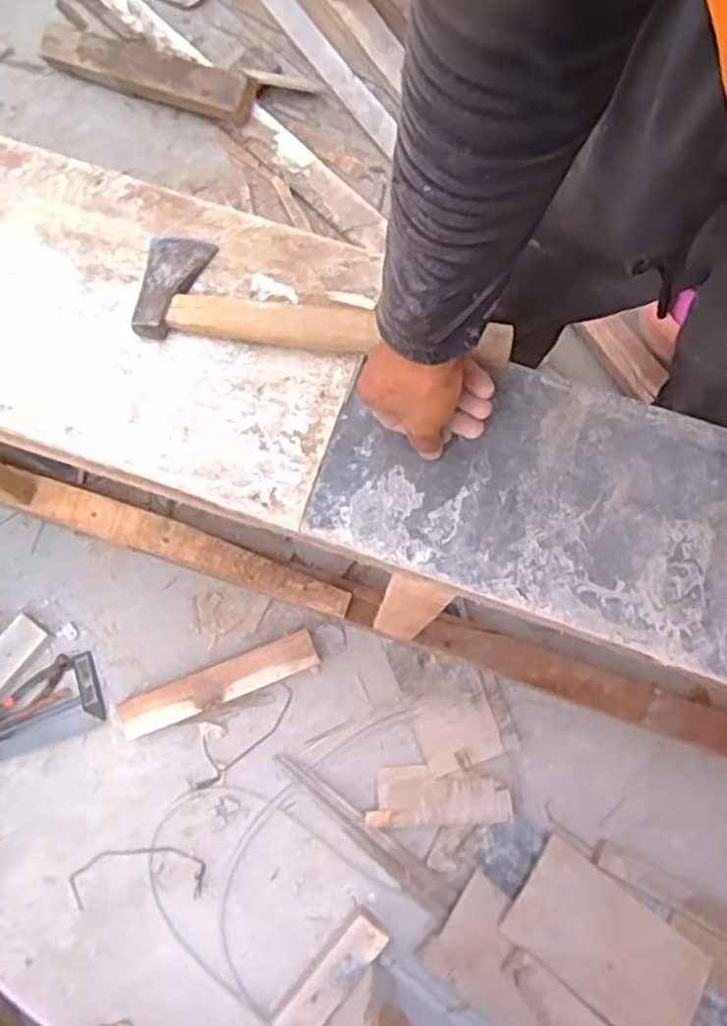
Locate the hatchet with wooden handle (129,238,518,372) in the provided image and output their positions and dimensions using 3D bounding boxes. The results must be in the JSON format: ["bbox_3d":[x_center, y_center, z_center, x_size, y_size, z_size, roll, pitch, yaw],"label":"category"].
[{"bbox_3d":[-0.036,-0.164,0.604,0.315,0.030,0.095,12,78,8],"label":"hatchet with wooden handle"}]

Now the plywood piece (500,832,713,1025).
[{"bbox_3d":[0.342,0.602,1.019,0.267,0.010,0.160,37,61,9],"label":"plywood piece"}]

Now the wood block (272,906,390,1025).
[{"bbox_3d":[-0.046,0.654,1.022,0.060,0.018,0.188,32,75,39],"label":"wood block"}]

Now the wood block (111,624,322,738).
[{"bbox_3d":[-0.219,0.261,1.113,0.315,0.036,0.064,-21,79,-4],"label":"wood block"}]

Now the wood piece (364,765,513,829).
[{"bbox_3d":[0.112,0.423,1.086,0.208,0.019,0.082,-1,78,0],"label":"wood piece"}]

